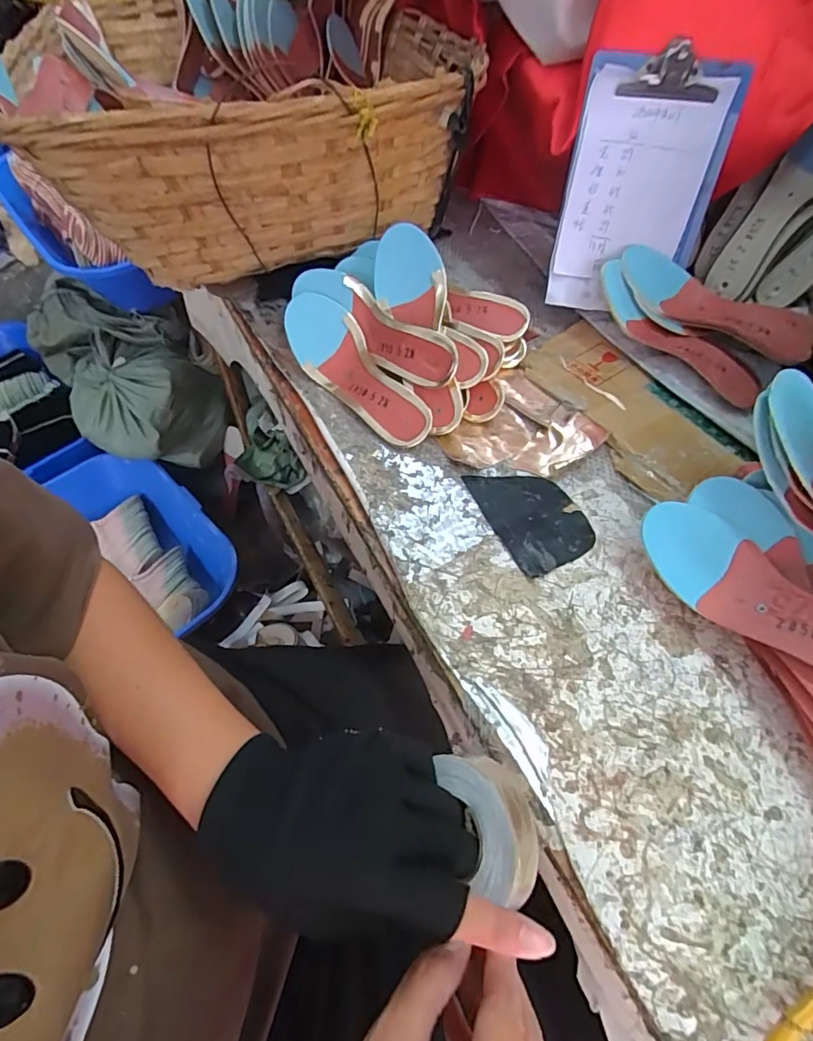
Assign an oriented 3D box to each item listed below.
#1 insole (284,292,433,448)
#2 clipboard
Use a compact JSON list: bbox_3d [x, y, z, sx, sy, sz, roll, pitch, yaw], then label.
[{"bbox_3d":[-0.053,-0.147,0.515,0.067,0.023,0.199,-43,70,9],"label":"insole"},{"bbox_3d":[0.226,-0.317,0.511,0.136,0.208,0.021,8,40,6],"label":"clipboard"}]

